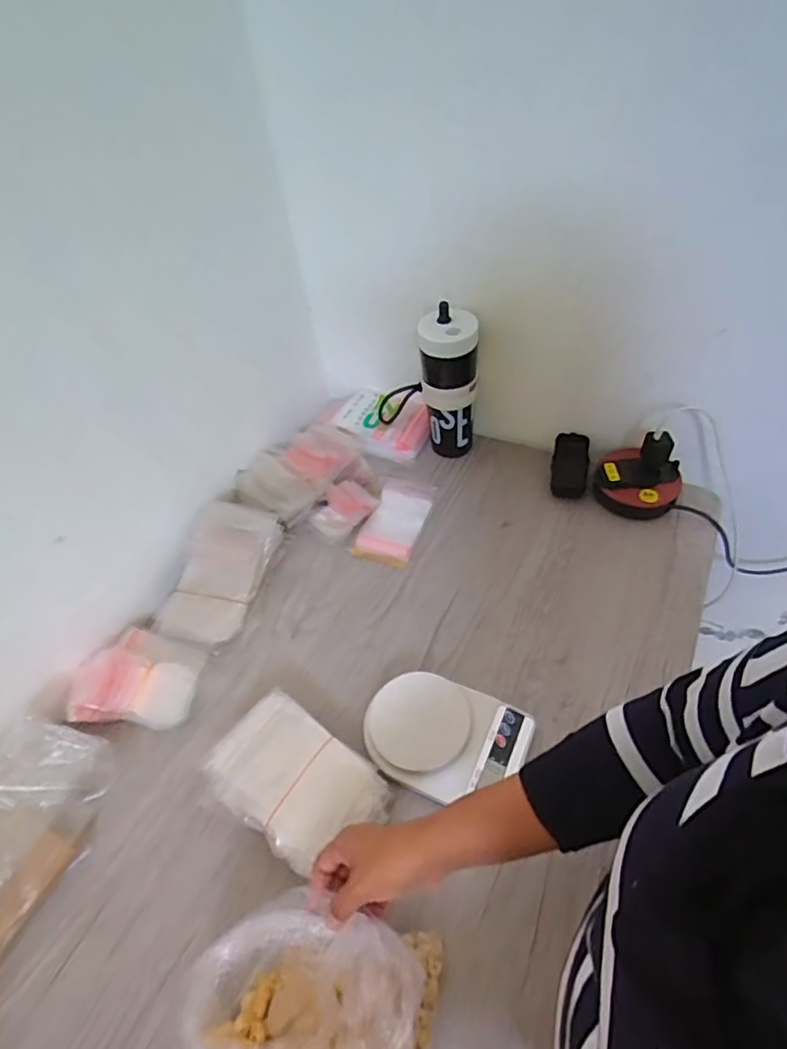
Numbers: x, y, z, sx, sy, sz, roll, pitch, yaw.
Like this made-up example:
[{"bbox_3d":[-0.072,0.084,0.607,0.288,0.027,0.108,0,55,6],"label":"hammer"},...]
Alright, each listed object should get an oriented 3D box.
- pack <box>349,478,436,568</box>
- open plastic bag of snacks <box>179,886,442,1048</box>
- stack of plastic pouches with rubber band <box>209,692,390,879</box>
[{"bbox_3d":[0.005,-0.012,0.889,0.084,0.012,0.158,16,53,18],"label":"pack"},{"bbox_3d":[-0.061,0.408,0.495,0.186,0.100,0.157,7,51,12],"label":"open plastic bag of snacks"},{"bbox_3d":[-0.107,0.280,0.642,0.180,0.040,0.122,28,58,26],"label":"stack of plastic pouches with rubber band"}]

